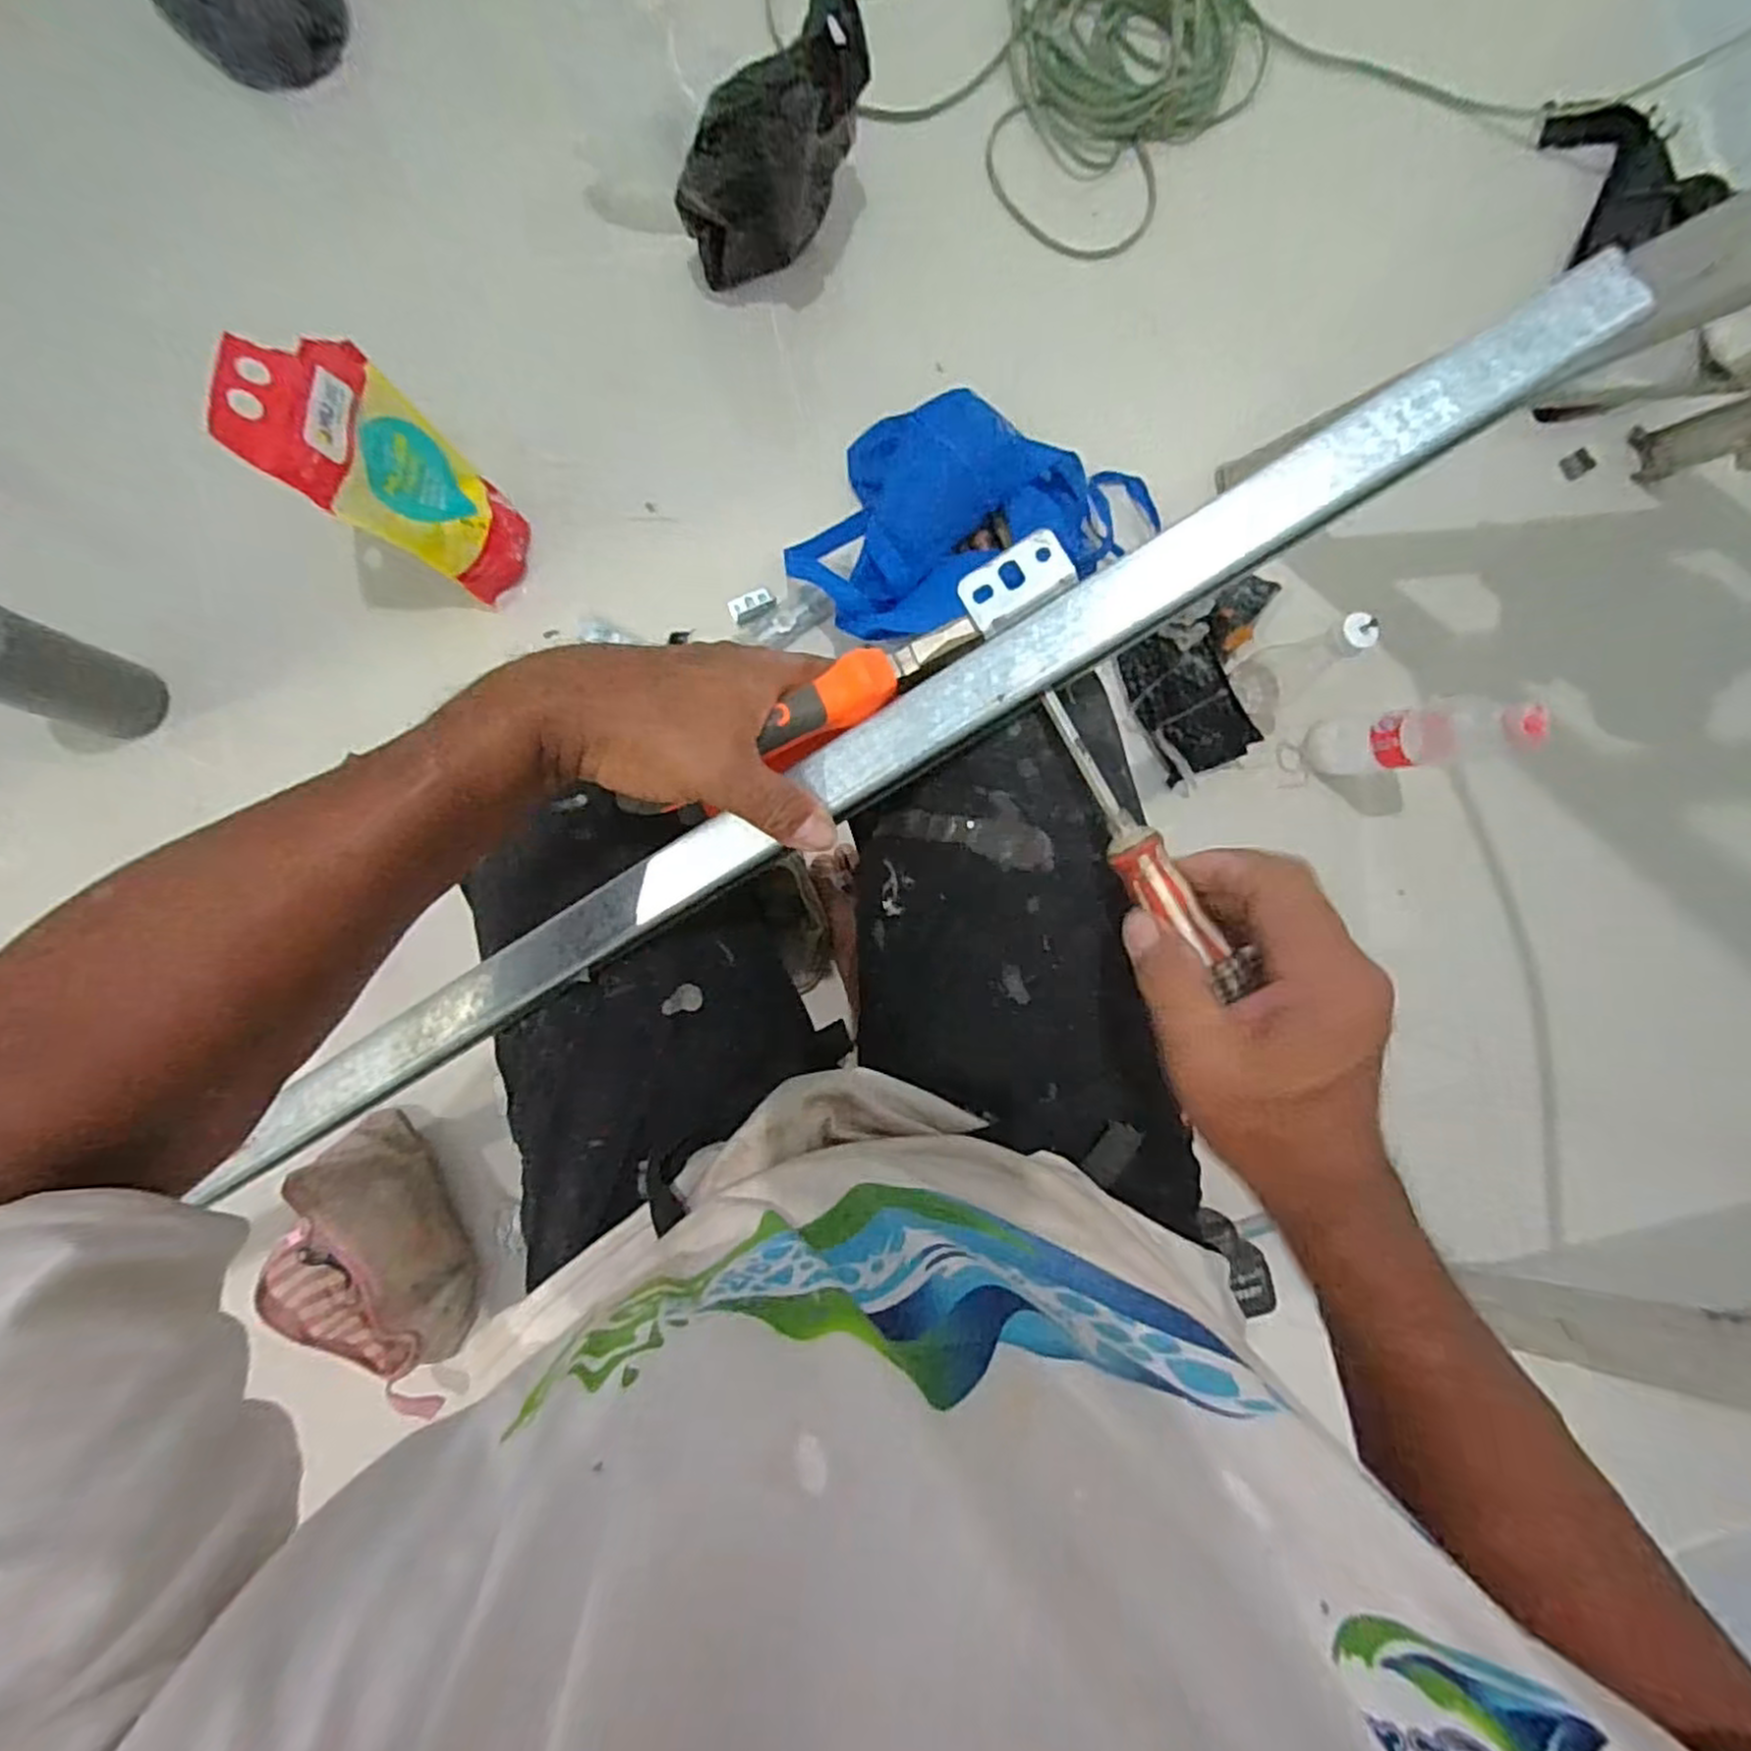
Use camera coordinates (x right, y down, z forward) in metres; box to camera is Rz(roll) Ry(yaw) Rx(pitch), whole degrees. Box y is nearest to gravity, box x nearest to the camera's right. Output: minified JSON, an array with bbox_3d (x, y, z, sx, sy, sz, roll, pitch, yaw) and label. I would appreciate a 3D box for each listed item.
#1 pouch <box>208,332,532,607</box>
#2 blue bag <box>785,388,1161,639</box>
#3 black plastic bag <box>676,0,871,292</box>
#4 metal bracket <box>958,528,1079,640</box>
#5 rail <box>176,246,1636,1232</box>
[{"bbox_3d":[-0.408,-0.348,0.664,0.034,0.259,0.136,-3,80,24],"label":"pouch"},{"bbox_3d":[0.093,-0.375,0.809,0.377,0.079,0.233,-23,89,-8],"label":"blue bag"},{"bbox_3d":[-0.088,-0.691,0.747,0.204,0.192,0.090,-41,91,-8],"label":"black plastic bag"},{"bbox_3d":[0.059,-0.122,0.323,0.045,0.006,0.027,-30,89,13],"label":"metal bracket"},{"bbox_3d":[-0.032,-0.032,0.357,0.711,0.030,0.034,-31,90,11],"label":"rail"}]

